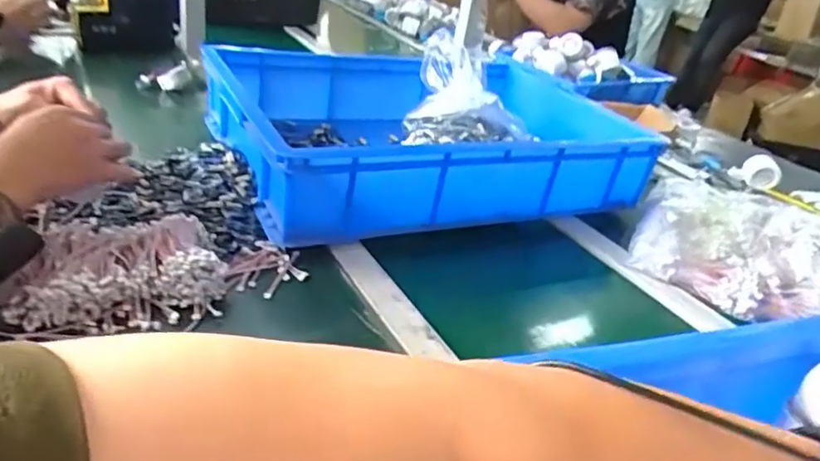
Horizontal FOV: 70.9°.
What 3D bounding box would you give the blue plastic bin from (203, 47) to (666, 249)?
[{"bbox_3d":[0.007,-0.159,0.886,0.550,0.133,0.445,-7,34,-29],"label":"blue plastic bin"}]

